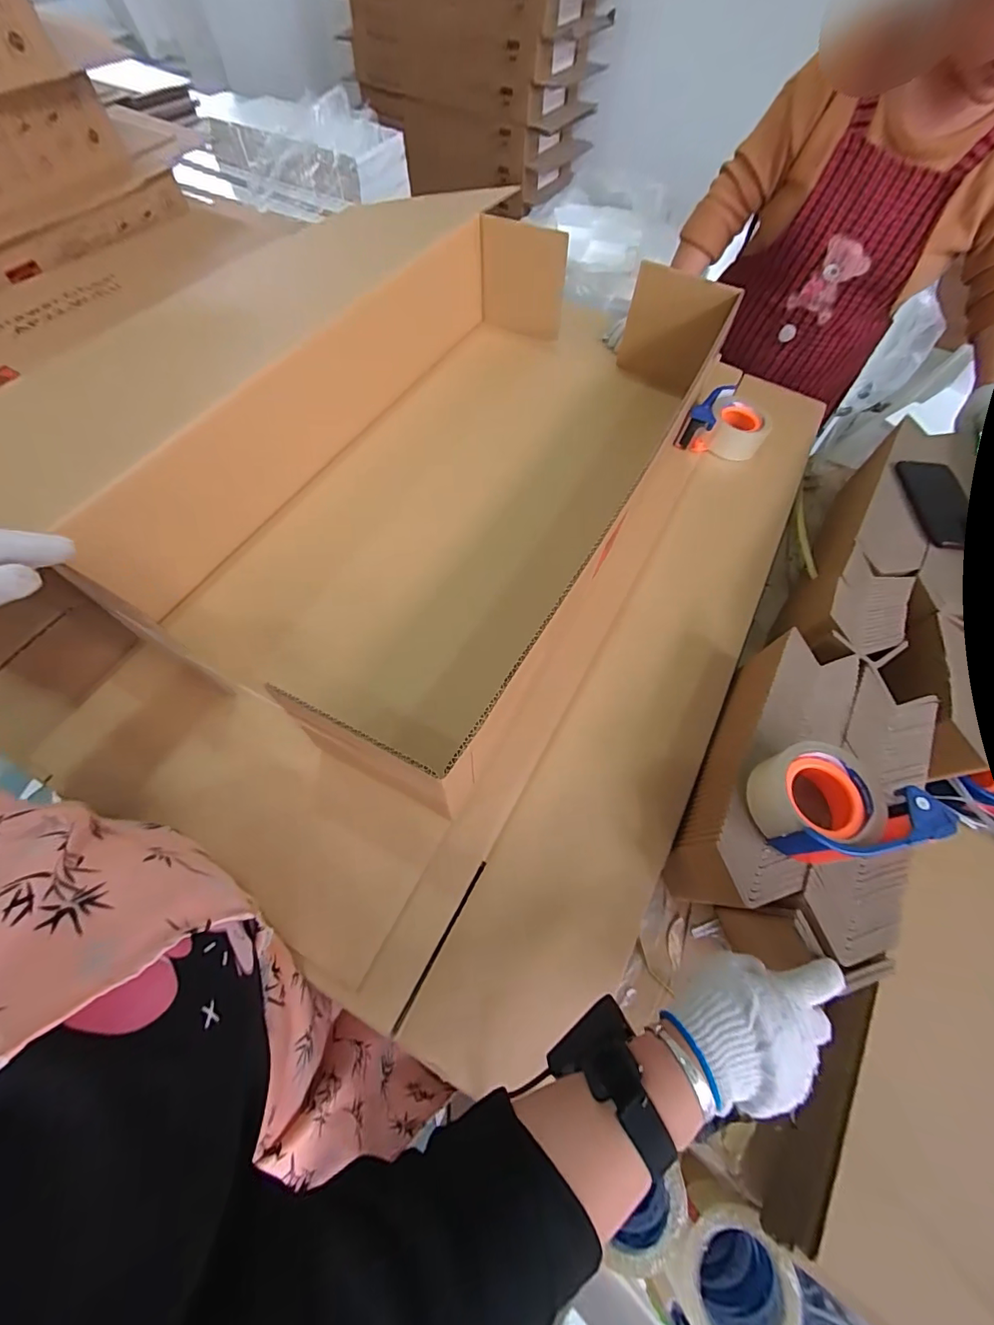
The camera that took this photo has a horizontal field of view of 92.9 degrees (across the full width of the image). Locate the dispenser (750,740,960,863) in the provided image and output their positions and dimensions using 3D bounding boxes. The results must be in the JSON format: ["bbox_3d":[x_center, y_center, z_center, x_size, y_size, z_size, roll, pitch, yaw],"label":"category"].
[{"bbox_3d":[0.313,0.125,0.434,0.140,0.062,0.101,-5,62,-6],"label":"dispenser"}]

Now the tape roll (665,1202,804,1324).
[{"bbox_3d":[0.225,0.584,0.442,0.103,0.051,0.106,1,61,-2],"label":"tape roll"}]

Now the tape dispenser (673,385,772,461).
[{"bbox_3d":[0.416,-0.414,0.838,0.119,0.057,0.148,36,65,16],"label":"tape dispenser"}]

